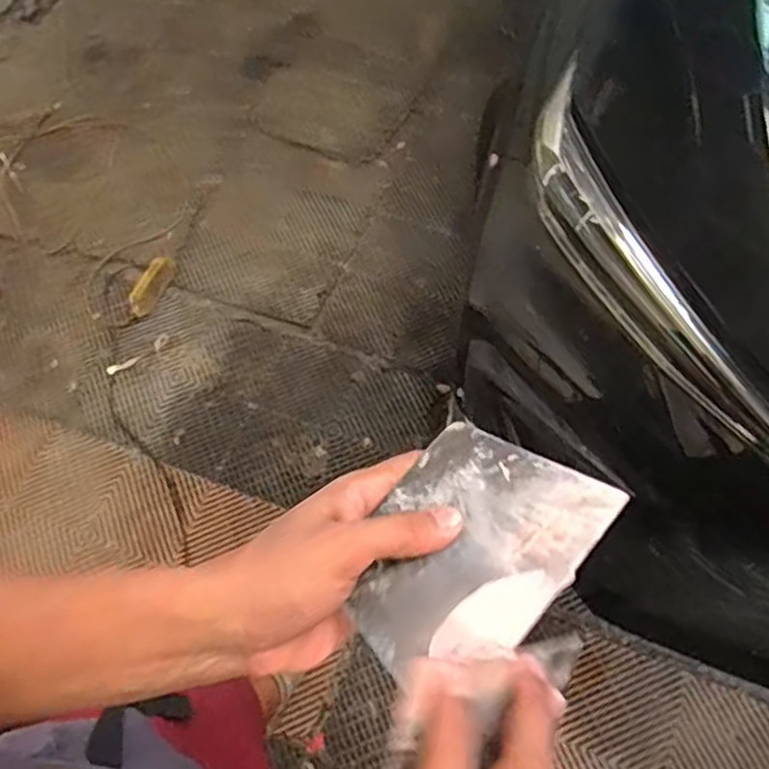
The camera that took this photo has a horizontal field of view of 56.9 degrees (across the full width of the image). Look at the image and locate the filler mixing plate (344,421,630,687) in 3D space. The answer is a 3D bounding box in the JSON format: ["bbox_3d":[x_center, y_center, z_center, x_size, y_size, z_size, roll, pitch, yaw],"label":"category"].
[{"bbox_3d":[0.043,0.083,0.358,0.096,0.005,0.133,30,64,28],"label":"filler mixing plate"}]

